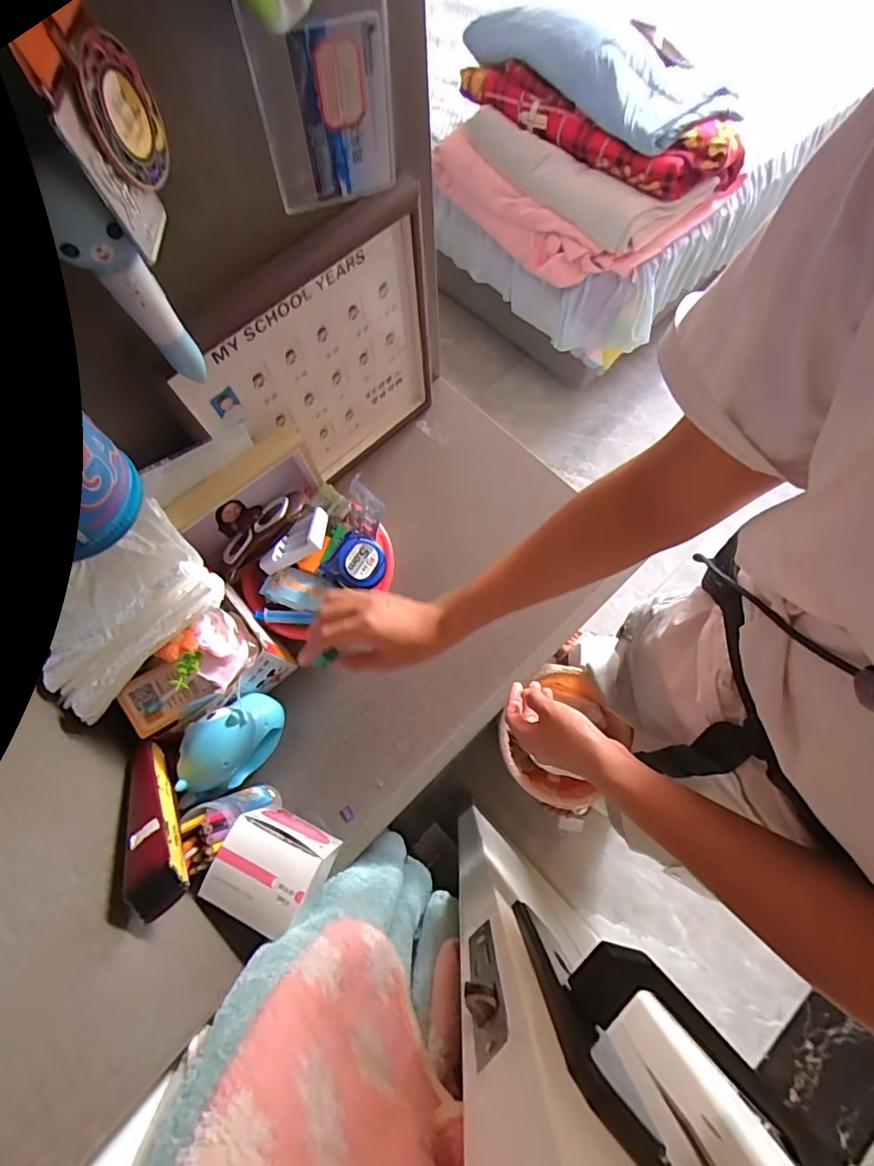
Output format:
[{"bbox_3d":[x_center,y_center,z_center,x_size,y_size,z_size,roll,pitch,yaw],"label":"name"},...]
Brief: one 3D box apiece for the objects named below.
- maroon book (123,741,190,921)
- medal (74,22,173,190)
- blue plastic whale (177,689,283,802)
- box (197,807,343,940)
[{"bbox_3d":[-0.230,0.185,0.391,0.040,0.188,0.047,44,75,-29],"label":"maroon book"},{"bbox_3d":[-0.173,-0.264,0.273,0.007,0.059,0.056,5,73,4],"label":"medal"},{"bbox_3d":[-0.205,0.166,0.508,0.060,0.143,0.101,33,76,12],"label":"blue plastic whale"},{"bbox_3d":[-0.136,0.244,0.415,0.085,0.067,0.069,22,74,9],"label":"box"}]

